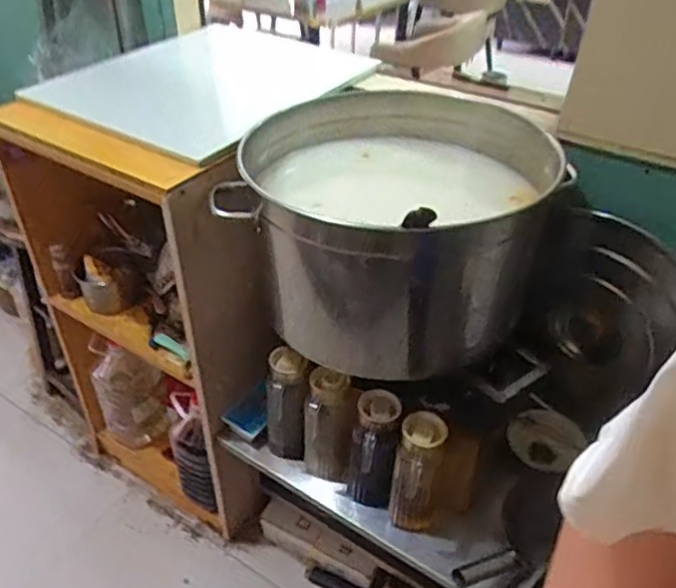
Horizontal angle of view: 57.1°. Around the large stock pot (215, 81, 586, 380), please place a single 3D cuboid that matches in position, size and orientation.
[{"bbox_3d":[0.083,-0.113,1.146,0.527,0.383,0.502,1,39,-1],"label":"large stock pot"}]

